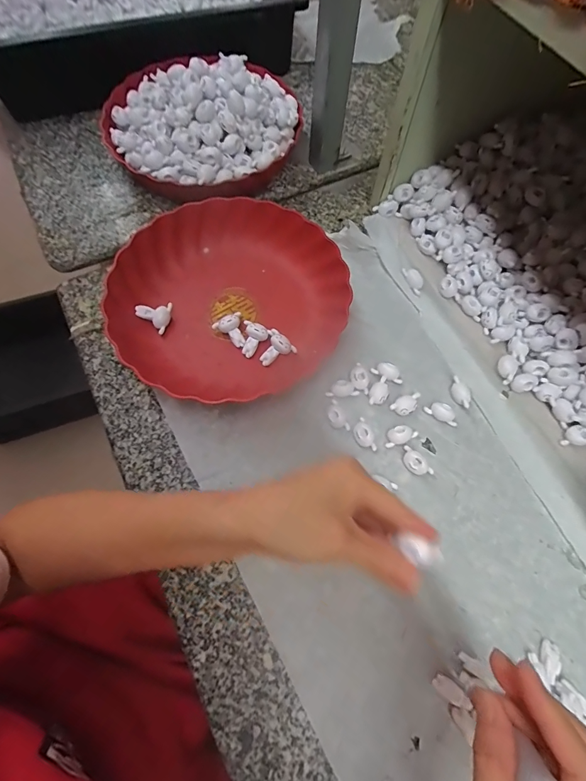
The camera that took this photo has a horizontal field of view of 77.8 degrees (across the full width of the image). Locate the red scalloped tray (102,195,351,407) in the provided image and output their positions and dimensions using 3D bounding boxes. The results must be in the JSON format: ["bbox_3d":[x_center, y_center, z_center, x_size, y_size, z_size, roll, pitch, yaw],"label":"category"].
[{"bbox_3d":[-0.065,-0.102,0.394,0.238,0.046,0.227,15,68,4],"label":"red scalloped tray"}]

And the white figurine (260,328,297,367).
[{"bbox_3d":[-0.020,-0.043,0.388,0.032,0.018,0.035,38,72,13],"label":"white figurine"}]

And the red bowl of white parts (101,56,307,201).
[{"bbox_3d":[-0.111,-0.341,0.459,0.238,0.096,0.221,1,68,-1],"label":"red bowl of white parts"}]

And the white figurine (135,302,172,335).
[{"bbox_3d":[-0.150,-0.086,0.398,0.036,0.016,0.032,28,70,10],"label":"white figurine"}]

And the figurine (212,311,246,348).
[{"bbox_3d":[-0.069,-0.063,0.392,0.031,0.020,0.036,-16,69,-8],"label":"figurine"}]

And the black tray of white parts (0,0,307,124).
[{"bbox_3d":[-0.237,-0.567,0.544,0.434,0.098,0.355,-21,70,-10],"label":"black tray of white parts"}]

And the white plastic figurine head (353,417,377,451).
[{"bbox_3d":[0.069,0.043,0.355,0.016,0.015,0.033,-16,69,-8],"label":"white plastic figurine head"}]

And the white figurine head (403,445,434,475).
[{"bbox_3d":[0.119,0.070,0.347,0.032,0.014,0.020,33,71,11],"label":"white figurine head"}]

